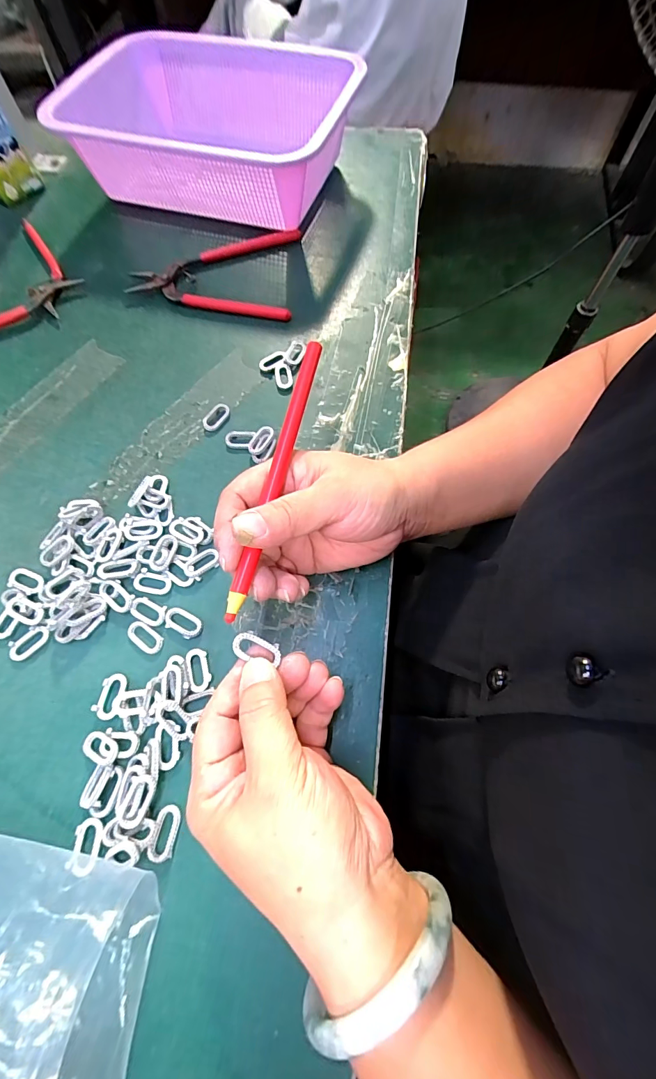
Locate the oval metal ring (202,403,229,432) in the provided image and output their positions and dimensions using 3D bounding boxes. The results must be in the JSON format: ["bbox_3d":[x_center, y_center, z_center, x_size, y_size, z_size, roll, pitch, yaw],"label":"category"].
[{"bbox_3d":[-0.086,-0.095,0.320,0.013,0.004,0.026,27,71,13],"label":"oval metal ring"}]

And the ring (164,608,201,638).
[{"bbox_3d":[-0.090,0.052,0.257,0.025,0.004,0.014,26,71,12],"label":"ring"}]

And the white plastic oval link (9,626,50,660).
[{"bbox_3d":[-0.185,0.064,0.256,0.026,0.005,0.013,-36,71,-12],"label":"white plastic oval link"}]

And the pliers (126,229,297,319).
[{"bbox_3d":[-0.096,-0.252,0.381,0.149,0.012,0.107,12,68,7],"label":"pliers"}]

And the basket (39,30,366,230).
[{"bbox_3d":[-0.104,-0.393,0.403,0.231,0.083,0.190,17,69,9],"label":"basket"}]

